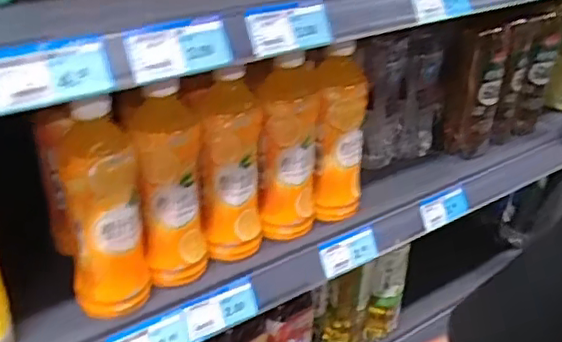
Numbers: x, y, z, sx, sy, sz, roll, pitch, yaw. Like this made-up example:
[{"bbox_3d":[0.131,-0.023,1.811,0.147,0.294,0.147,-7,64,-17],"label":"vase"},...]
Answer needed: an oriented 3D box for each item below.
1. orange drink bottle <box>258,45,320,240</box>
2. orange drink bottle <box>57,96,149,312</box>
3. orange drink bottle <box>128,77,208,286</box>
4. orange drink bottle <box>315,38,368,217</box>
[{"bbox_3d":[0.012,-0.030,0.650,0.070,0.199,0.057,-3,31,-12],"label":"orange drink bottle"},{"bbox_3d":[-0.156,0.024,0.545,0.069,0.195,0.083,-6,32,-16],"label":"orange drink bottle"},{"bbox_3d":[-0.102,0.011,0.575,0.068,0.198,0.056,-4,32,-13],"label":"orange drink bottle"},{"bbox_3d":[0.065,-0.038,0.685,0.067,0.181,0.055,7,31,5],"label":"orange drink bottle"}]

